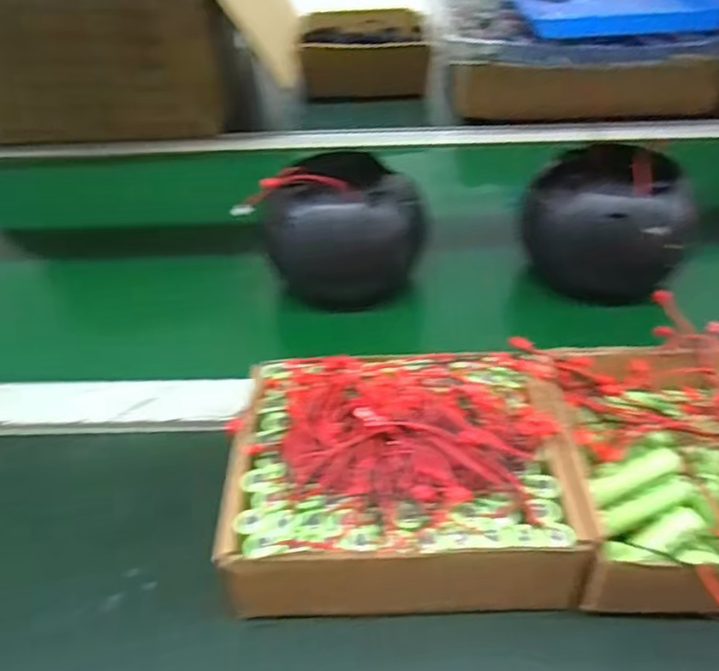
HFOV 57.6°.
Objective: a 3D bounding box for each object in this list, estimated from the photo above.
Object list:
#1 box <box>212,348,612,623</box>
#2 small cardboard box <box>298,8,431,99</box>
[{"bbox_3d":[0.022,0.074,0.348,0.171,0.084,0.143,-1,39,2],"label":"box"},{"bbox_3d":[0.000,-0.428,0.991,0.181,0.075,0.213,-4,39,-3],"label":"small cardboard box"}]

